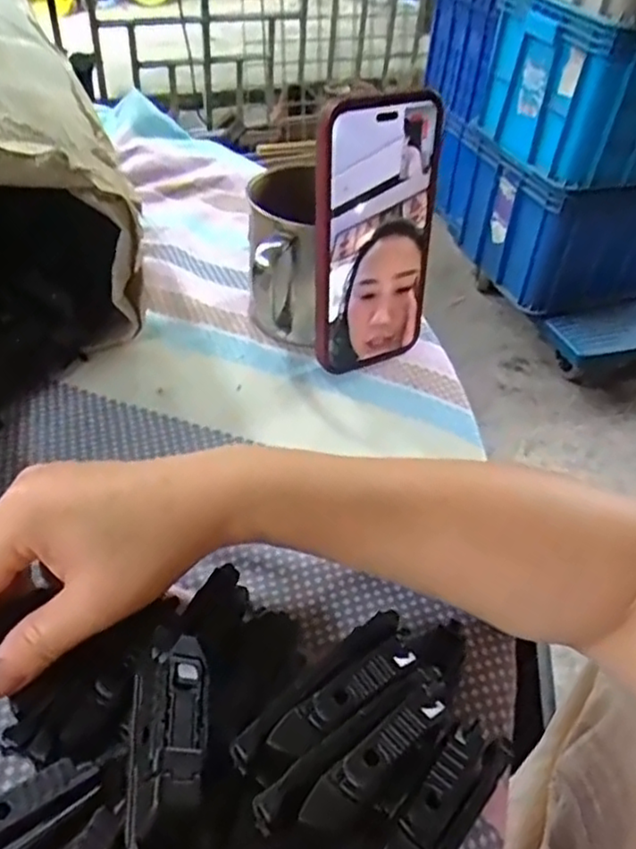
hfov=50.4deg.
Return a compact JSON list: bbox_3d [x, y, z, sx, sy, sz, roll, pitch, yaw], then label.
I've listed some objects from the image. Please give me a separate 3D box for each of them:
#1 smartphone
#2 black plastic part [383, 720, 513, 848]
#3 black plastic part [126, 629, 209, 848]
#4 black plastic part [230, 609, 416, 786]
[{"bbox_3d":[0.035,-0.107,0.396,0.075,0.158,0.012,-19,41,-24],"label":"smartphone"},{"bbox_3d":[0.043,0.141,0.243,0.021,0.024,0.081,32,50,24],"label":"black plastic part"},{"bbox_3d":[-0.051,0.109,0.230,0.024,0.014,0.072,2,61,-6],"label":"black plastic part"},{"bbox_3d":[0.005,0.097,0.244,0.075,0.010,0.022,-30,55,-30],"label":"black plastic part"}]

